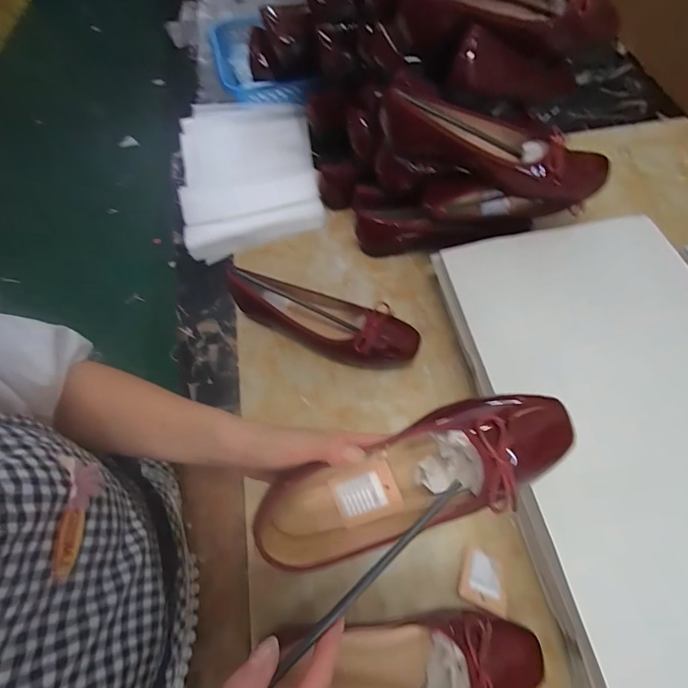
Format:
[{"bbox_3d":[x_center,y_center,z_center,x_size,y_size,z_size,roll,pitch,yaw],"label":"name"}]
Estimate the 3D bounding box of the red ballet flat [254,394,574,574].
[{"bbox_3d":[0.042,0.105,0.289,0.251,0.058,0.070,-26,66,10],"label":"red ballet flat"}]

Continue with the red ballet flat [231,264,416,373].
[{"bbox_3d":[-0.031,-0.028,0.485,0.244,0.059,0.068,16,67,9],"label":"red ballet flat"}]

